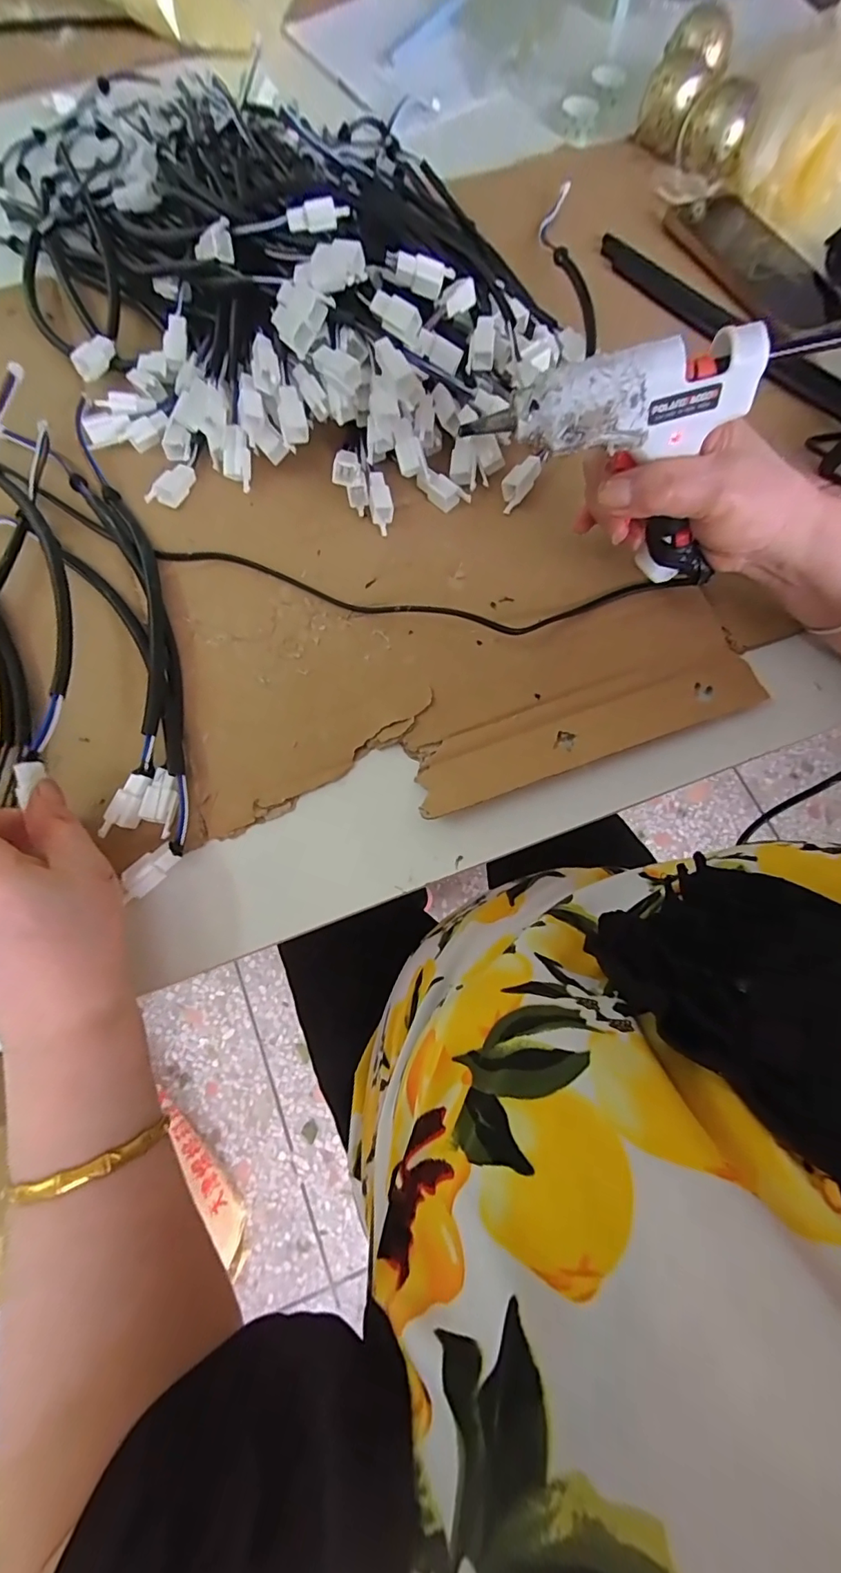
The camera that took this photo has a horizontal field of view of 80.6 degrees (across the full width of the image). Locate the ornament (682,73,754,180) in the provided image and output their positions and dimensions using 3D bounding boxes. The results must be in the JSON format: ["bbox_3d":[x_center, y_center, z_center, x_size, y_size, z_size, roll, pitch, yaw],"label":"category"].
[{"bbox_3d":[0.247,-0.550,0.410,0.049,0.042,0.050,17,75,6],"label":"ornament"}]

